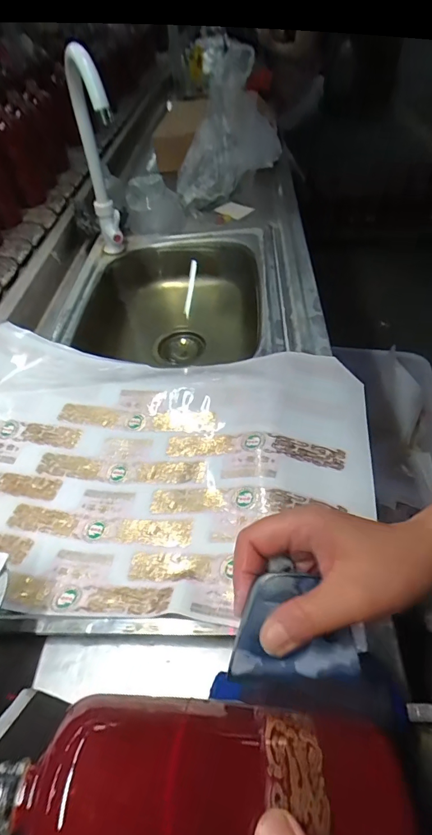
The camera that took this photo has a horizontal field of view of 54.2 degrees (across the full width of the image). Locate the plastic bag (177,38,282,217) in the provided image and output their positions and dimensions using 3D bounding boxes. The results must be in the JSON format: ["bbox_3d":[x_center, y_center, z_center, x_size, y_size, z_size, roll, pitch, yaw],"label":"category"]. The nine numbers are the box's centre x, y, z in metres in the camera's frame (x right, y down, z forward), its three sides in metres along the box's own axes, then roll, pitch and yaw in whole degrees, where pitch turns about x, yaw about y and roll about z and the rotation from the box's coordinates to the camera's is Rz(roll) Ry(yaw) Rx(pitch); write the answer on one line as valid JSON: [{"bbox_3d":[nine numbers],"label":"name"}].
[{"bbox_3d":[0.021,-0.556,0.847,0.211,0.260,0.119,0,48,6],"label":"plastic bag"}]

